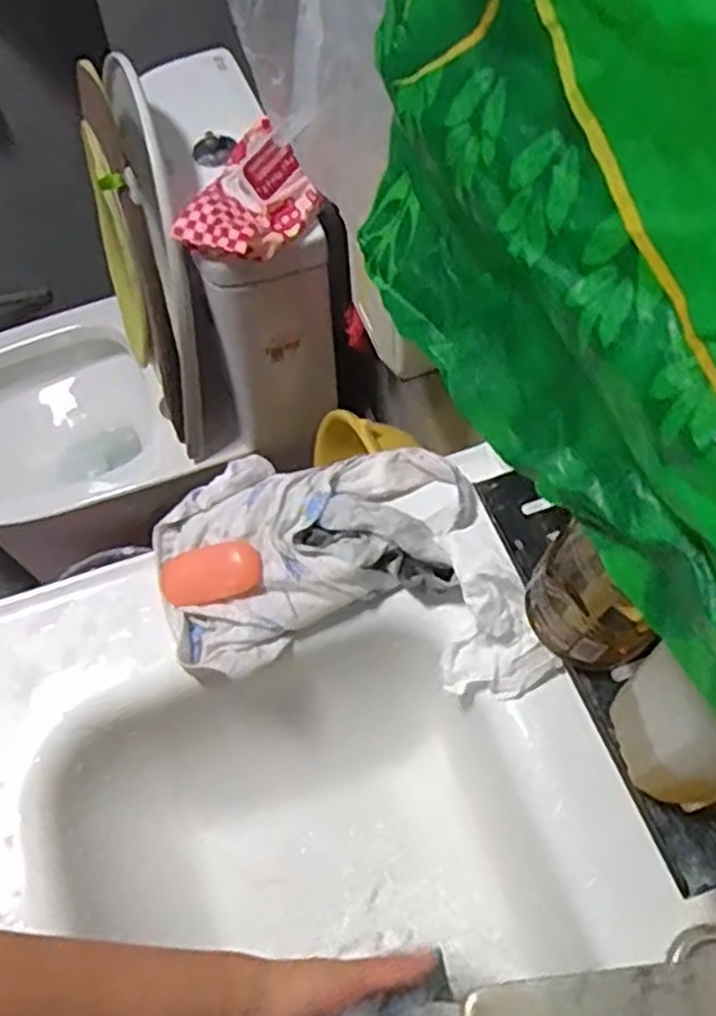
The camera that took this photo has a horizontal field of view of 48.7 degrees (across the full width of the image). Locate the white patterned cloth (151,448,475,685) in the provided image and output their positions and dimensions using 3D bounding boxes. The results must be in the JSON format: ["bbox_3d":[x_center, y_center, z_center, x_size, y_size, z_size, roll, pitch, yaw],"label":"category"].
[{"bbox_3d":[-0.034,0.018,0.608,0.246,0.051,0.157,-21,63,-9],"label":"white patterned cloth"}]

